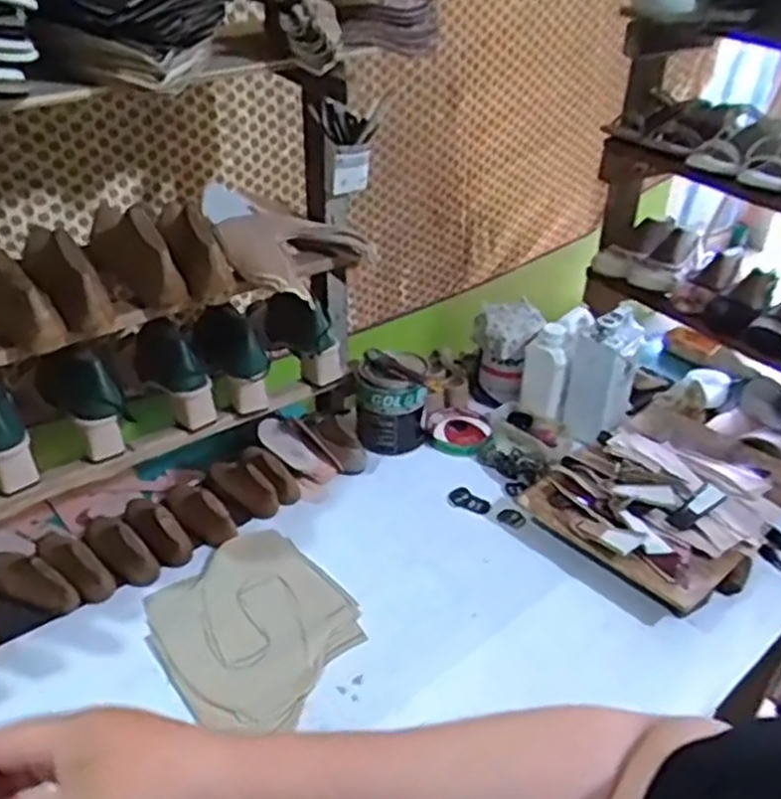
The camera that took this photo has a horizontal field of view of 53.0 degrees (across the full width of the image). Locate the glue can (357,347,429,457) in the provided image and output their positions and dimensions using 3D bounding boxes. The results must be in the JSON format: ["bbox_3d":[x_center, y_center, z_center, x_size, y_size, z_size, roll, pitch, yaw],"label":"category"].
[{"bbox_3d":[0.001,0.003,1.195,0.103,0.135,0.100,1,35,-1],"label":"glue can"}]

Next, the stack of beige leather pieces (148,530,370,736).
[{"bbox_3d":[-0.160,0.261,0.924,0.224,0.010,0.248,-27,44,-35],"label":"stack of beige leather pieces"}]

